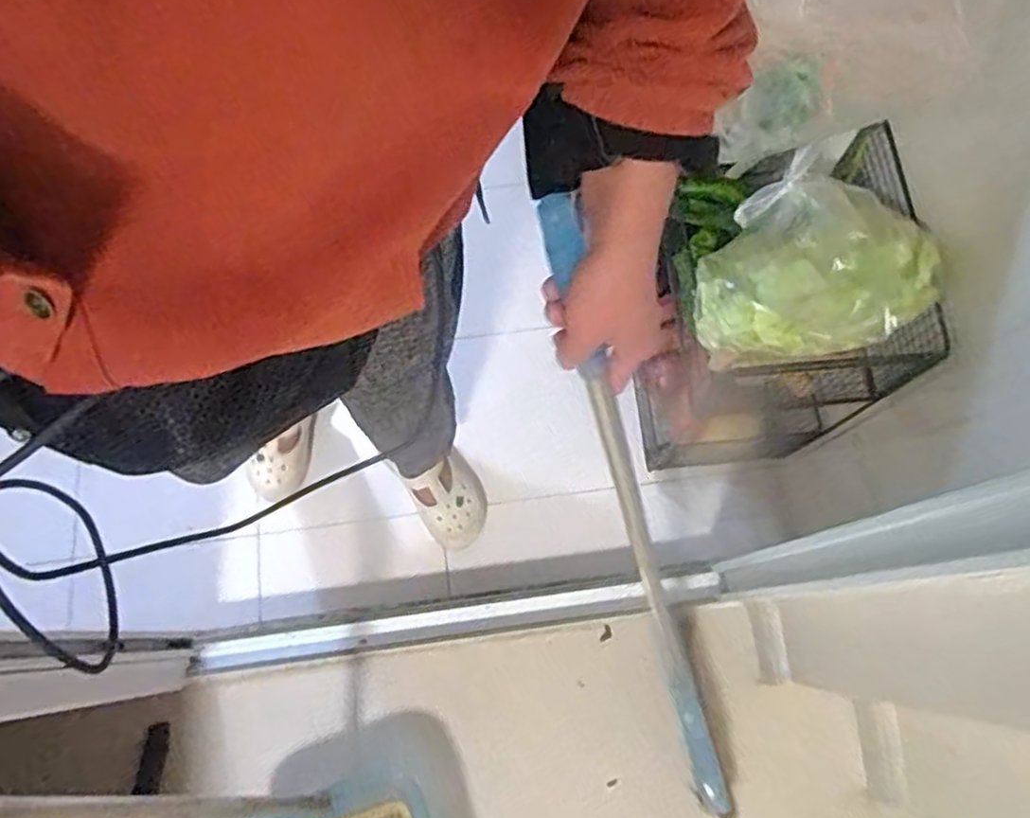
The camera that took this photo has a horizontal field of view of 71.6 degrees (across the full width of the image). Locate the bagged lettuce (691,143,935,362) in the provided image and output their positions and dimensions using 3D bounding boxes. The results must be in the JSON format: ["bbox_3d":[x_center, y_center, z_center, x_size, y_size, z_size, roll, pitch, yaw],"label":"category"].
[{"bbox_3d":[0.294,-0.128,0.715,0.194,0.110,0.191,0,73,1],"label":"bagged lettuce"}]

